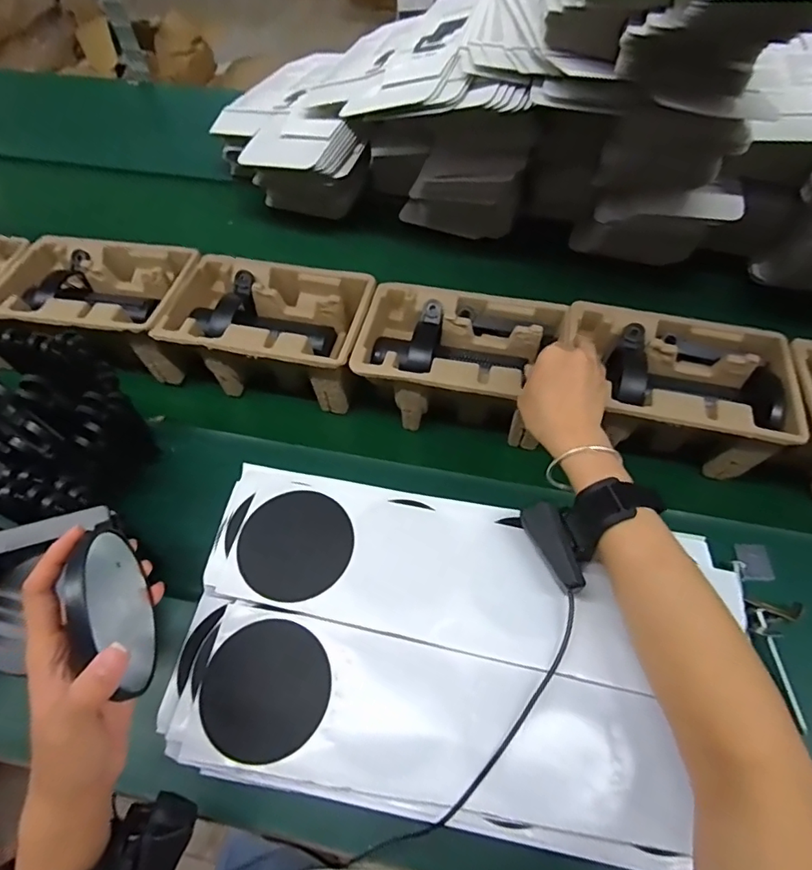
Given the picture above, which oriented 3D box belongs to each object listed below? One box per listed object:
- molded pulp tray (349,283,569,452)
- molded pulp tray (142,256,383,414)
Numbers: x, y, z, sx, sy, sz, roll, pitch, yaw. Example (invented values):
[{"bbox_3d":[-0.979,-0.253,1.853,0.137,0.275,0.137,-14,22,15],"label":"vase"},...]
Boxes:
[{"bbox_3d":[0.057,-0.085,0.593,0.208,0.093,0.147,13,57,7],"label":"molded pulp tray"},{"bbox_3d":[-0.160,-0.124,0.624,0.226,0.092,0.146,9,56,4],"label":"molded pulp tray"}]

